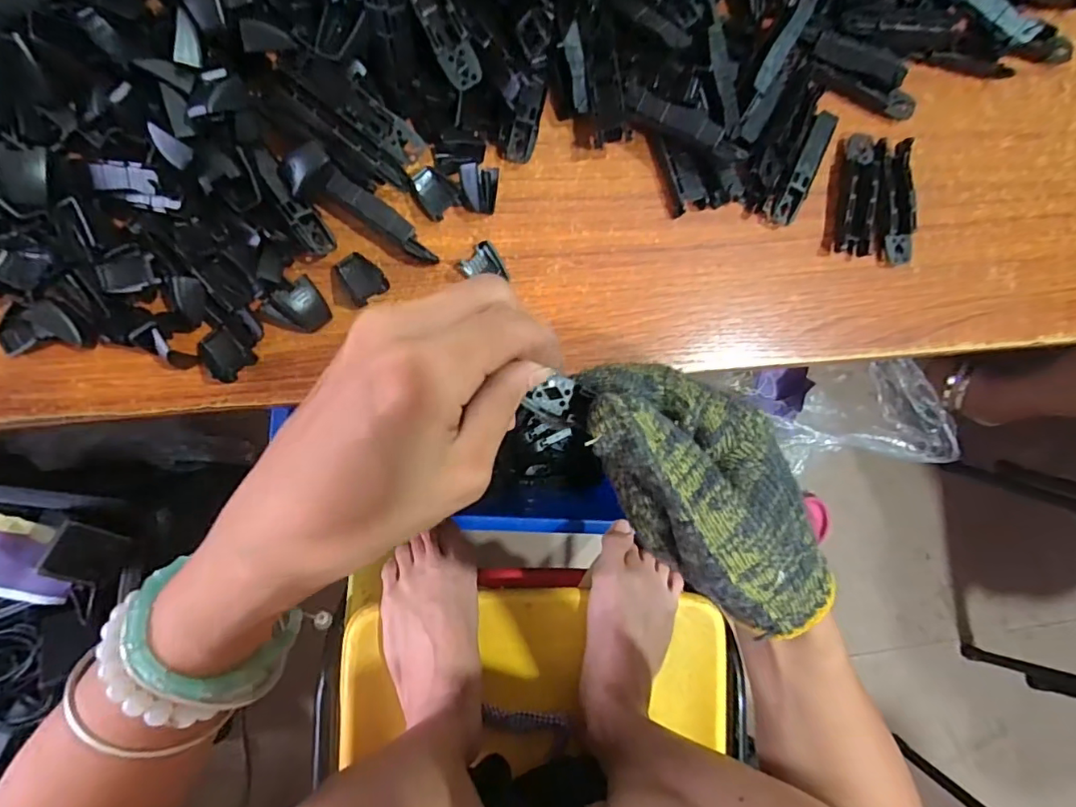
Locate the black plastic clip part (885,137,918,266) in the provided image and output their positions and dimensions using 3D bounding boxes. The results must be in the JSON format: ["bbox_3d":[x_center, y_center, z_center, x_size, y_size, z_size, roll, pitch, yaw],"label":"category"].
[{"bbox_3d":[0.194,-0.109,0.287,0.016,0.012,0.064,-3,89,-8],"label":"black plastic clip part"}]

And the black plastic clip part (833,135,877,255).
[{"bbox_3d":[0.172,-0.113,0.285,0.018,0.010,0.065,8,88,-8],"label":"black plastic clip part"}]

